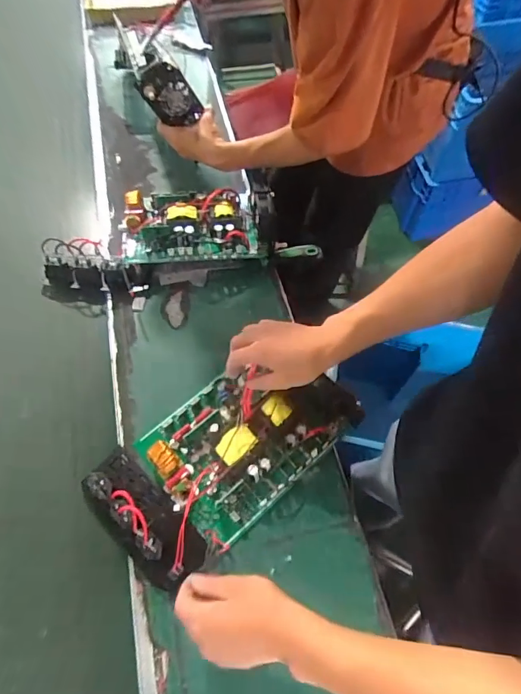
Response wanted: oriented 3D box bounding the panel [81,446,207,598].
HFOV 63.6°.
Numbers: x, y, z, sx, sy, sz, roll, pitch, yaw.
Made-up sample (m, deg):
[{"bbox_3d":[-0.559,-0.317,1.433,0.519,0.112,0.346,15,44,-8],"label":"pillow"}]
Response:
[{"bbox_3d":[-0.150,0.200,0.504,0.179,0.074,0.078,41,69,20],"label":"panel"}]

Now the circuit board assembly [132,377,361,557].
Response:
[{"bbox_3d":[-0.013,0.108,0.575,0.263,0.042,0.185,-39,68,-20],"label":"circuit board assembly"}]

